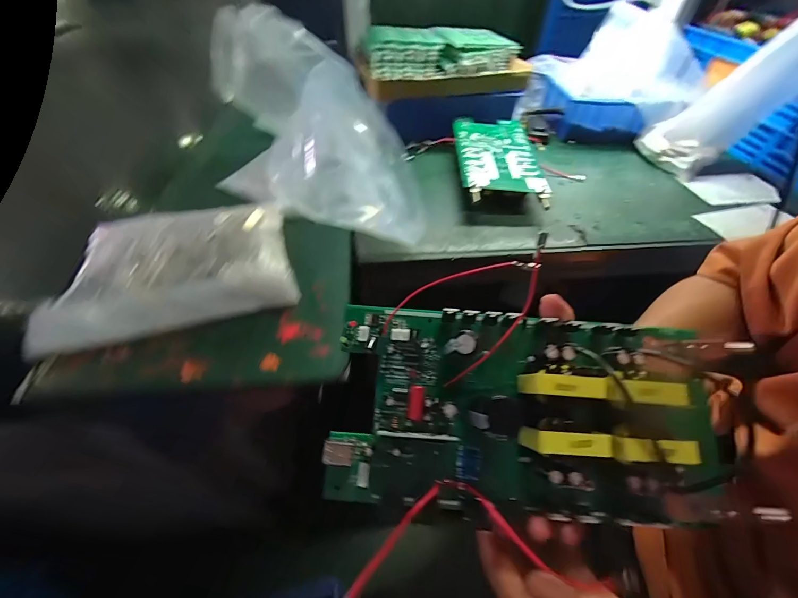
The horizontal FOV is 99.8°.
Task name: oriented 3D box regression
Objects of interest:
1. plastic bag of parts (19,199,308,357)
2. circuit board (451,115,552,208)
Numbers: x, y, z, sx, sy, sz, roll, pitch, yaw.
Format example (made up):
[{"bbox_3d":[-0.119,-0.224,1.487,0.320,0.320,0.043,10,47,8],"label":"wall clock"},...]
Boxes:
[{"bbox_3d":[-0.253,-0.046,0.392,0.238,0.047,0.193,-14,50,-13],"label":"plastic bag of parts"},{"bbox_3d":[0.170,-0.245,0.569,0.138,0.014,0.273,5,49,-2],"label":"circuit board"}]

